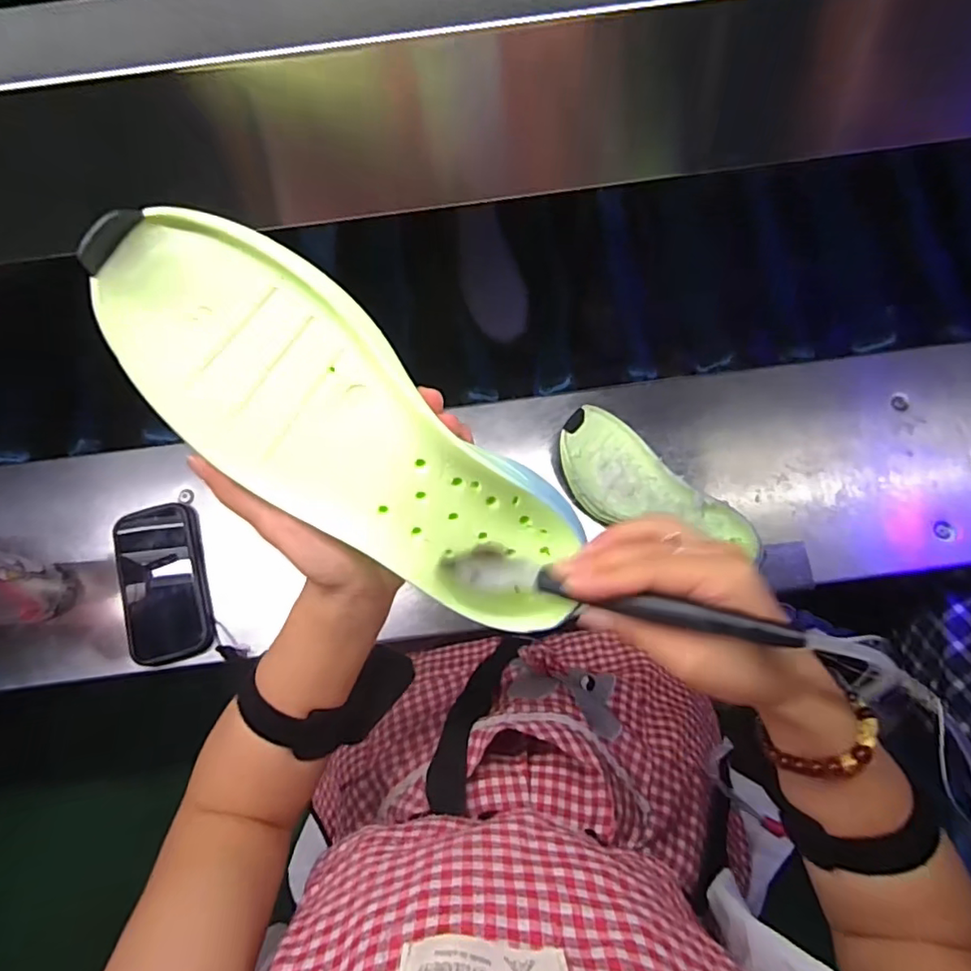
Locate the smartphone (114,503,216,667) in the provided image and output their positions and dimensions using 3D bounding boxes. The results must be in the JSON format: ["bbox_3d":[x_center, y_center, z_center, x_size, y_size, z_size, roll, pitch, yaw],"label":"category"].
[{"bbox_3d":[-0.331,0.099,0.591,0.082,0.020,0.158,-16,77,-1],"label":"smartphone"}]

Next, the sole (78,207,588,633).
[{"bbox_3d":[-0.057,-0.017,0.281,0.259,0.032,0.089,40,79,-21],"label":"sole"}]

